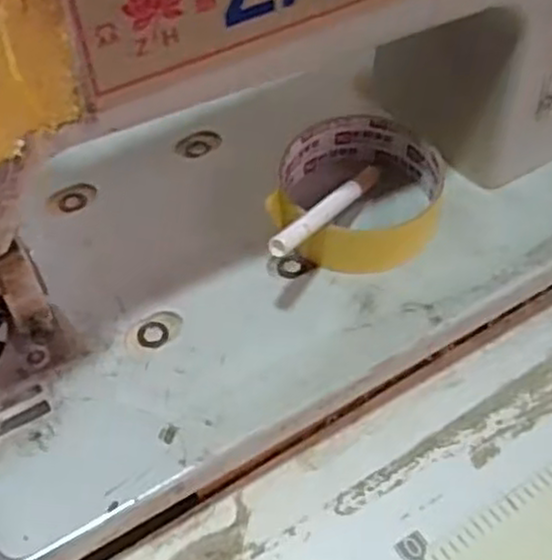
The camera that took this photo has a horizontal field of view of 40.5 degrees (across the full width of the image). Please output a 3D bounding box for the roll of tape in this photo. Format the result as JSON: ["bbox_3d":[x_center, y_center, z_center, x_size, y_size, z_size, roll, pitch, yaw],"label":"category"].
[{"bbox_3d":[0.040,-0.043,0.376,0.083,0.031,0.080,0,53,0],"label":"roll of tape"}]

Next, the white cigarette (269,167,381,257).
[{"bbox_3d":[0.027,-0.035,0.348,0.011,0.011,0.115,23,29,16],"label":"white cigarette"}]

